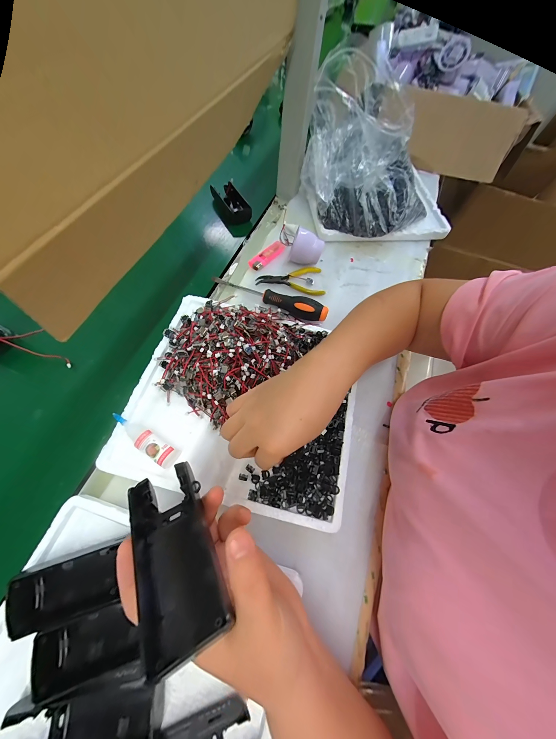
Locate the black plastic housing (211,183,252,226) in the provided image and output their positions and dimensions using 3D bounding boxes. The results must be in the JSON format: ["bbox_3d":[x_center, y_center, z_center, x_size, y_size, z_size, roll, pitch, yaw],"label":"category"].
[{"bbox_3d":[-0.096,-0.336,0.482,0.058,0.024,0.113,-19,68,-14],"label":"black plastic housing"}]

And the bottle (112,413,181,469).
[{"bbox_3d":[-0.152,0.077,0.271,0.090,0.021,0.021,32,66,10],"label":"bottle"}]

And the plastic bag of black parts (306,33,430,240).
[{"bbox_3d":[0.172,-0.375,0.430,0.217,0.203,0.222,31,66,9],"label":"plastic bag of black parts"}]

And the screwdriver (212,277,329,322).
[{"bbox_3d":[-0.014,-0.122,0.386,0.195,0.028,0.024,25,65,7],"label":"screwdriver"}]

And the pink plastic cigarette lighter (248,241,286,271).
[{"bbox_3d":[-0.019,-0.205,0.430,0.021,0.015,0.078,40,68,13],"label":"pink plastic cigarette lighter"}]

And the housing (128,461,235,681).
[{"bbox_3d":[-0.071,0.118,0.159,0.049,0.034,0.104,-26,53,-14],"label":"housing"}]

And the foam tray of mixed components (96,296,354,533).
[{"bbox_3d":[-0.036,0.022,0.295,0.268,0.056,0.250,14,65,3],"label":"foam tray of mixed components"}]

